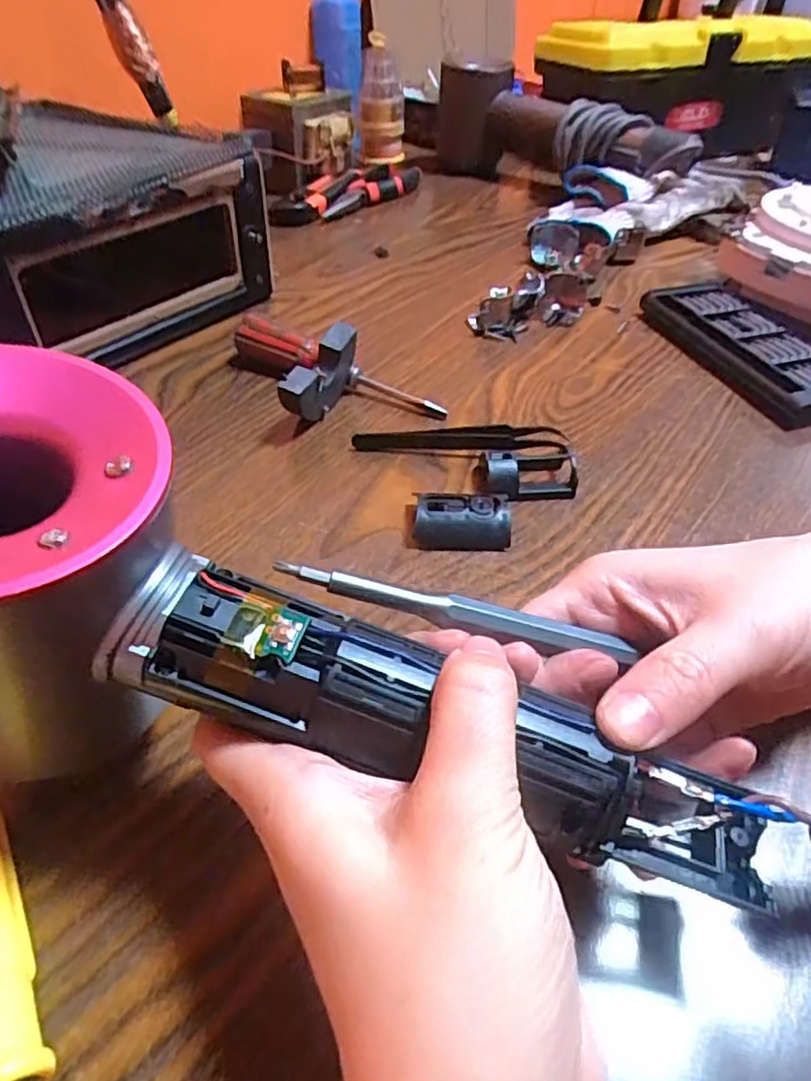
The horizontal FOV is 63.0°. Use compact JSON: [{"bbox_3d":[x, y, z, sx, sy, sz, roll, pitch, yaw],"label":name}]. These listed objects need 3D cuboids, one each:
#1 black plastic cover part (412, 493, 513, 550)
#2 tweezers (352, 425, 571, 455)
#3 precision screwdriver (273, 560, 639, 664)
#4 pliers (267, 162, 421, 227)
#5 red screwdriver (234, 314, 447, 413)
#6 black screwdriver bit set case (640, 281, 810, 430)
[{"bbox_3d":[0.026,-0.010,0.303,0.043,0.014,0.028,2,44,-2],"label":"black plastic cover part"},{"bbox_3d":[0.029,-0.053,0.348,0.111,0.013,0.012,1,44,-3],"label":"tweezers"},{"bbox_3d":[0.014,0.020,0.187,0.101,0.005,0.007,14,43,-8],"label":"precision screwdriver"},{"bbox_3d":[-0.053,-0.332,0.630,0.037,0.027,0.202,35,52,29],"label":"pliers"},{"bbox_3d":[-0.044,-0.101,0.386,0.138,0.021,0.023,24,47,20],"label":"red screwdriver"},{"bbox_3d":[0.221,-0.123,0.427,0.074,0.021,0.160,-15,46,-18],"label":"black screwdriver bit set case"}]

